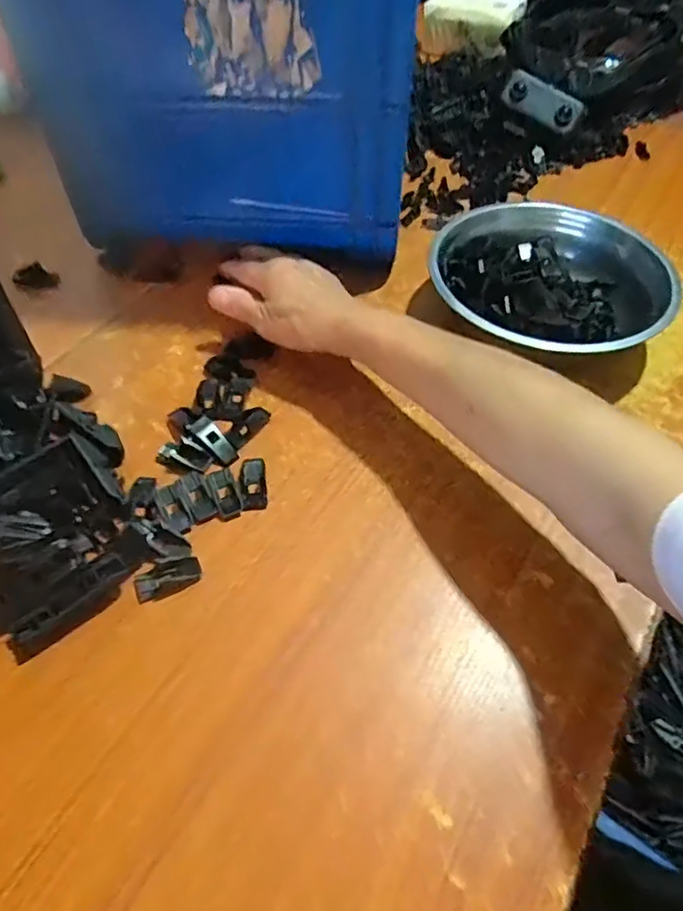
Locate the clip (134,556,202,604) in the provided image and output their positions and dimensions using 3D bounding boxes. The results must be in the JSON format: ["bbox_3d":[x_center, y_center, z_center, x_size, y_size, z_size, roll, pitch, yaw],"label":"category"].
[{"bbox_3d":[-0.111,0.079,0.385,0.041,0.006,0.019,-22,57,-17],"label":"clip"}]

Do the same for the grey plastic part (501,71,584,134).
[{"bbox_3d":[0.231,-0.410,0.692,0.093,0.037,0.013,34,23,8],"label":"grey plastic part"}]

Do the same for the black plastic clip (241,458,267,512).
[{"bbox_3d":[-0.063,0.021,0.431,0.017,0.006,0.040,-3,66,-3],"label":"black plastic clip"}]

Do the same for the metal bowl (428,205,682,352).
[{"bbox_3d":[0.177,-0.141,0.522,0.189,0.067,0.189,1,53,-1],"label":"metal bowl"}]

